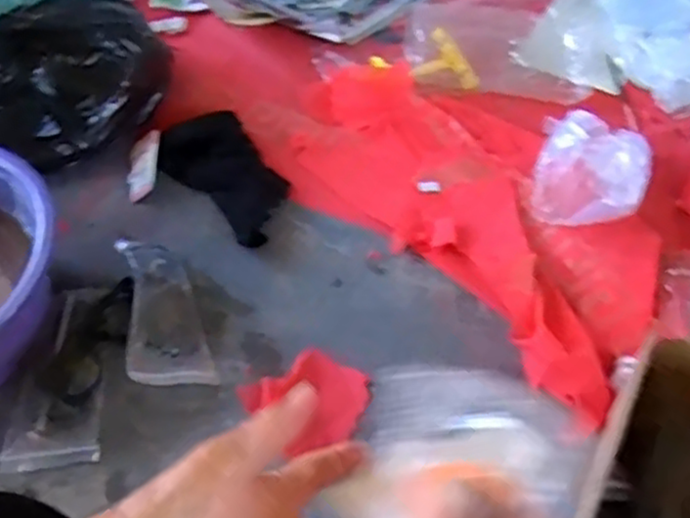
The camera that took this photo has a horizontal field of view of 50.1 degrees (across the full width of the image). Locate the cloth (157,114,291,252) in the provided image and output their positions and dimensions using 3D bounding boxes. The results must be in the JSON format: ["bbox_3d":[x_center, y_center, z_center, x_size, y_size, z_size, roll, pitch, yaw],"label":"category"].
[{"bbox_3d":[-0.128,-0.100,0.823,0.104,0.035,0.197,-38,59,-21],"label":"cloth"}]

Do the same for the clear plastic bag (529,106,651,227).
[{"bbox_3d":[0.253,-0.095,0.769,0.117,0.058,0.133,19,58,18],"label":"clear plastic bag"}]

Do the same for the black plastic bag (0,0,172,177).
[{"bbox_3d":[-0.376,-0.234,0.832,0.317,0.208,0.214,-34,58,-19],"label":"black plastic bag"}]

